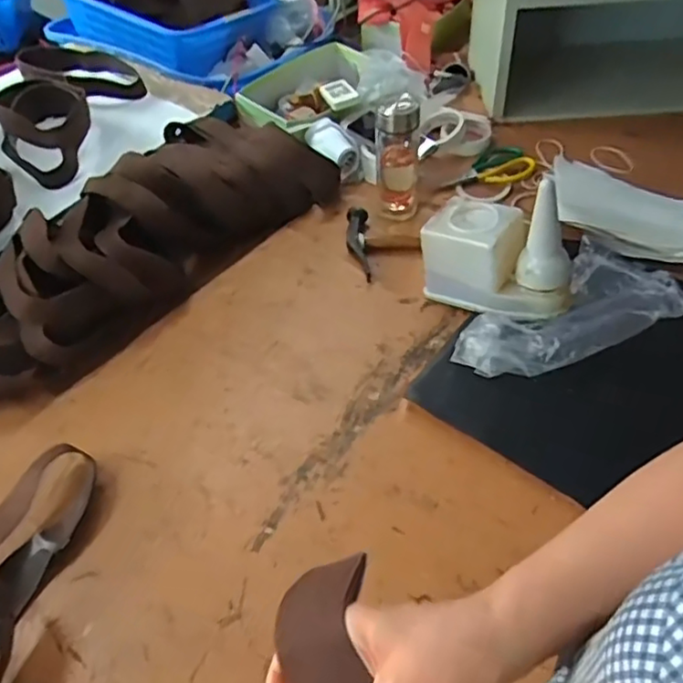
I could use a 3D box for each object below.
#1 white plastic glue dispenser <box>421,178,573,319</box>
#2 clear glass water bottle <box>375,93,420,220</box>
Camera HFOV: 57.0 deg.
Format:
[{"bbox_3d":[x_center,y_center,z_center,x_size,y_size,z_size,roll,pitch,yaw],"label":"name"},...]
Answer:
[{"bbox_3d":[0.221,-0.124,0.879,0.211,0.178,0.097,29,57,25],"label":"white plastic glue dispenser"},{"bbox_3d":[0.088,-0.303,1.009,0.068,0.199,0.072,3,49,6],"label":"clear glass water bottle"}]

